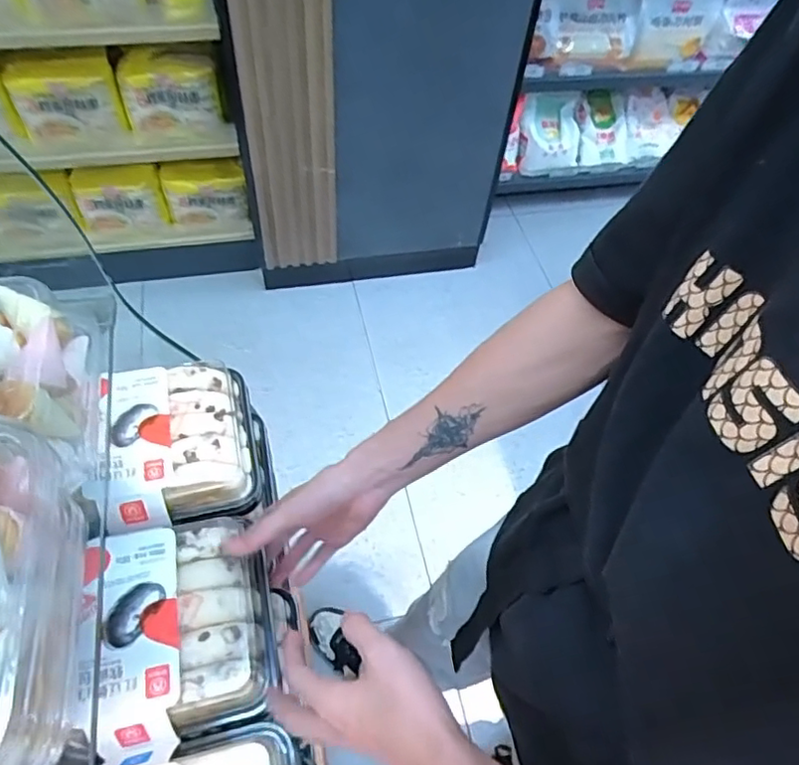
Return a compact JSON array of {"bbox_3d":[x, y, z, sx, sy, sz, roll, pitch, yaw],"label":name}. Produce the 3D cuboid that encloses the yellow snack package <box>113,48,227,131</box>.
[{"bbox_3d":[-0.550,-0.703,1.408,0.233,0.156,0.100,-8,56,-10],"label":"yellow snack package"}]

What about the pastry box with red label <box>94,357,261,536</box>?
[{"bbox_3d":[-0.202,0.051,0.552,0.120,0.053,0.159,-11,56,-12],"label":"pastry box with red label"}]

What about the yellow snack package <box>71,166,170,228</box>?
[{"bbox_3d":[-0.731,-0.485,1.543,0.208,0.166,0.040,-10,56,-12],"label":"yellow snack package"}]

